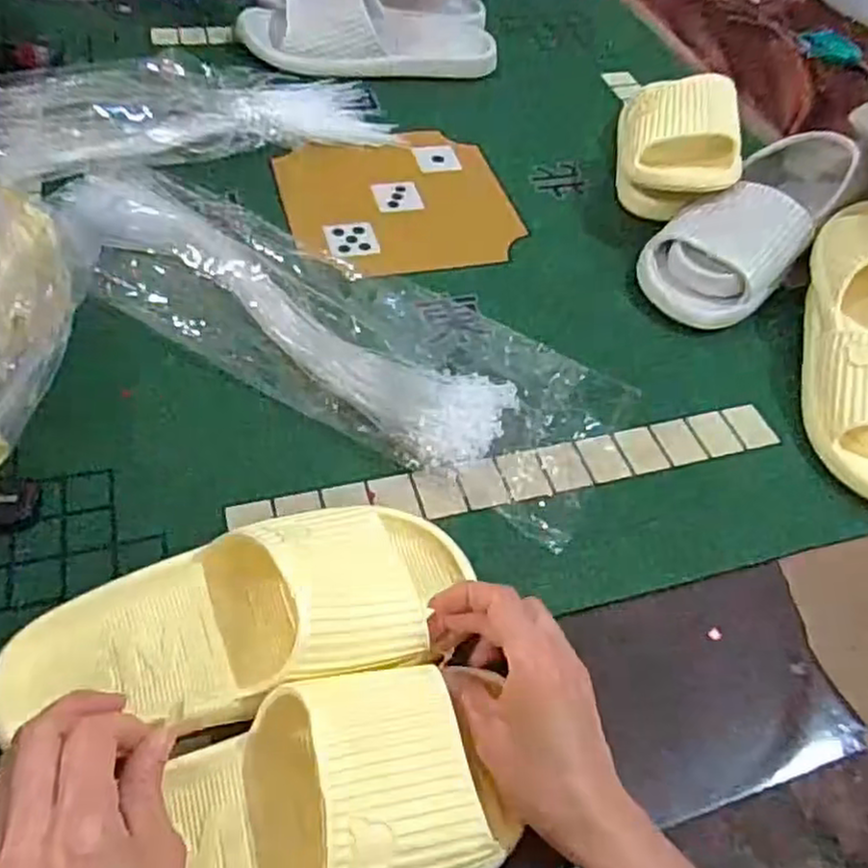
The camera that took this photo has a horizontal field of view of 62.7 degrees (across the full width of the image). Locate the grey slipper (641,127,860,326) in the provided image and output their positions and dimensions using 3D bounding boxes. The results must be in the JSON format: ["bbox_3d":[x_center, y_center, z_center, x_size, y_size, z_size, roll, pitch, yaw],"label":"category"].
[{"bbox_3d":[0.280,-0.192,0.623,0.106,0.080,0.257,37,59,18],"label":"grey slipper"}]

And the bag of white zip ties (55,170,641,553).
[{"bbox_3d":[-0.090,-0.091,0.538,0.476,0.036,0.161,26,53,13],"label":"bag of white zip ties"}]

